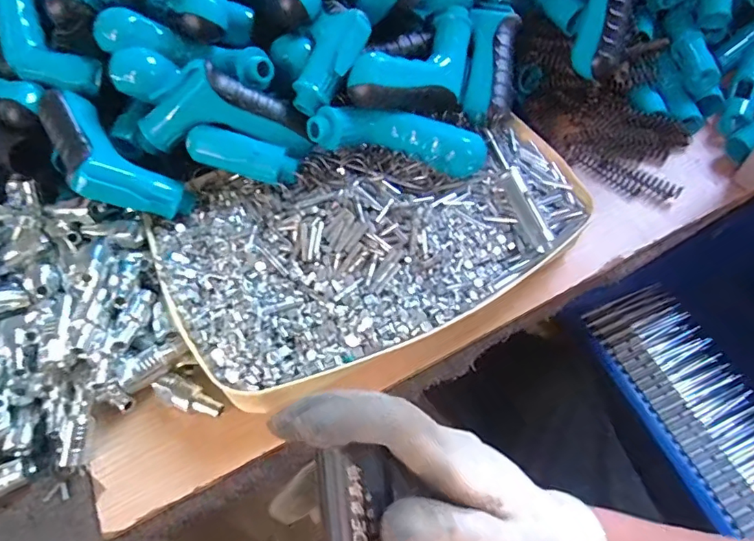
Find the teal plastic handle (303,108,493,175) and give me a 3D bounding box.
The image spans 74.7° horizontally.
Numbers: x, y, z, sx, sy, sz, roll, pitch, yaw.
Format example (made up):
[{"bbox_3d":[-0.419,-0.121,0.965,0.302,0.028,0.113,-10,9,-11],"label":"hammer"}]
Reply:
[{"bbox_3d":[0.018,-0.109,0.407,0.146,0.027,0.041,8,55,-6],"label":"teal plastic handle"}]

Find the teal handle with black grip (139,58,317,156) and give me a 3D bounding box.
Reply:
[{"bbox_3d":[-0.125,-0.128,0.398,0.133,0.060,0.048,-1,55,2],"label":"teal handle with black grip"}]

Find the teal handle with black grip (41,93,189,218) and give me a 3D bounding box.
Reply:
[{"bbox_3d":[-0.222,-0.094,0.391,0.146,0.042,0.063,45,66,5],"label":"teal handle with black grip"}]

